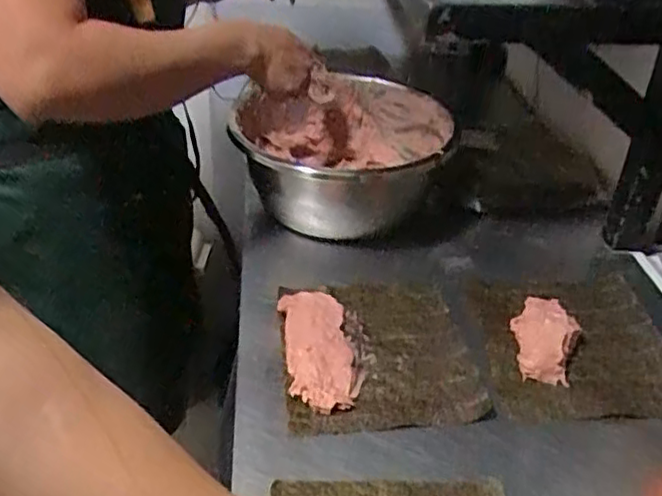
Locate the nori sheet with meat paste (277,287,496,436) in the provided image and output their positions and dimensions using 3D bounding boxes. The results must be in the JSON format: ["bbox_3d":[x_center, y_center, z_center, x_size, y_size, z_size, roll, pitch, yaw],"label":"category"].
[{"bbox_3d":[0.044,0.098,0.679,0.185,0.022,0.208,-4,34,-8],"label":"nori sheet with meat paste"}]

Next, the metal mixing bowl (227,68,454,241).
[{"bbox_3d":[-0.003,-0.133,0.919,0.283,0.150,0.283,1,34,-1],"label":"metal mixing bowl"}]

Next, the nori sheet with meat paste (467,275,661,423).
[{"bbox_3d":[0.252,0.087,0.688,0.192,0.029,0.205,3,34,2],"label":"nori sheet with meat paste"}]

